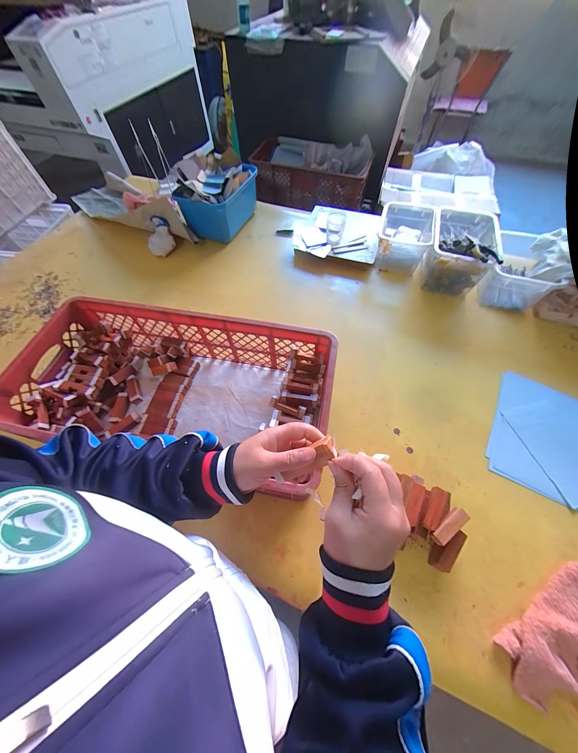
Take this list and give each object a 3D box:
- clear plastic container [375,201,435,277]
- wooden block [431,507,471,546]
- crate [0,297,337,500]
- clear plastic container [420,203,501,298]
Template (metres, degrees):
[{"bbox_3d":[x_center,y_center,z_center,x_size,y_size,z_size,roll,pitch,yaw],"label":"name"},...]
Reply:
[{"bbox_3d":[0.401,-0.487,0.875,0.170,0.131,0.225,15,63,8],"label":"clear plastic container"},{"bbox_3d":[0.298,0.276,0.455,0.079,0.013,0.026,-33,66,-16],"label":"wooden block"},{"bbox_3d":[-0.236,0.018,0.573,0.630,0.184,0.310,14,63,8],"label":"crate"},{"bbox_3d":[0.554,-0.410,0.807,0.198,0.139,0.279,21,64,11],"label":"clear plastic container"}]

